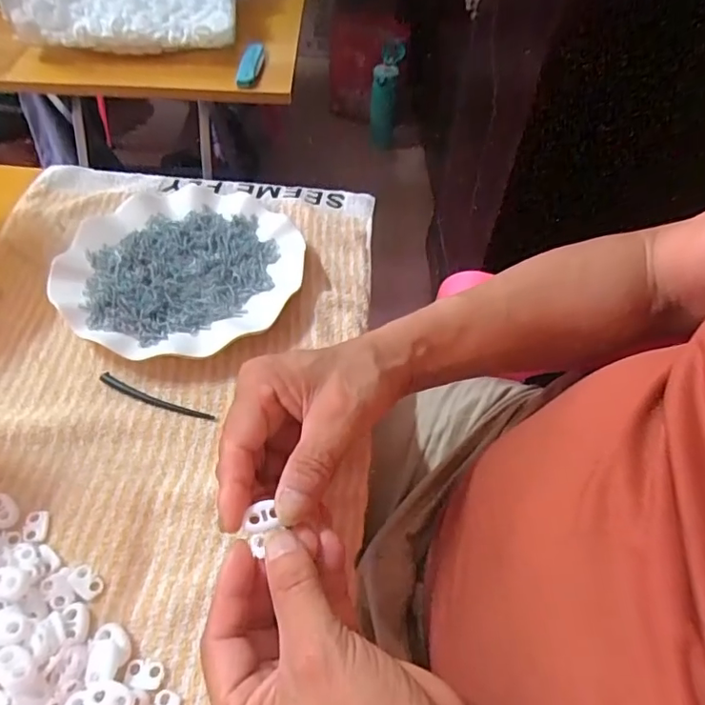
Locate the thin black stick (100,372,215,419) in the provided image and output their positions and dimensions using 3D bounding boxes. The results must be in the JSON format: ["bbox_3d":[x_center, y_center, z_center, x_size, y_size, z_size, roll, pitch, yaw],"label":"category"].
[{"bbox_3d":[-0.135,0.031,0.370,0.086,0.004,0.011,19,53,12],"label":"thin black stick"}]

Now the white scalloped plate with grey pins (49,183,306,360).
[{"bbox_3d":[-0.132,-0.069,0.431,0.170,0.023,0.179,1,51,-2],"label":"white scalloped plate with grey pins"}]

